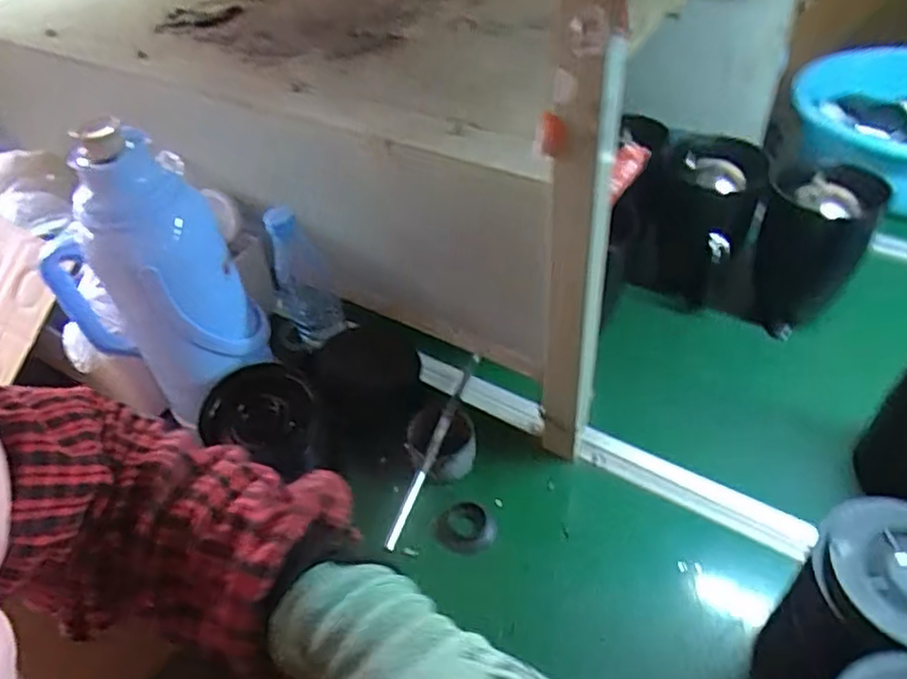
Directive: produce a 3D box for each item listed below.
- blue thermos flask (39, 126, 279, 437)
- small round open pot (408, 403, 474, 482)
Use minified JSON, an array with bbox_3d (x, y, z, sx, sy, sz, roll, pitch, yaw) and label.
[{"bbox_3d":[-0.297,-0.060,0.654,0.133,0.305,0.120,12,46,17],"label":"blue thermos flask"},{"bbox_3d":[-0.014,0.117,0.760,0.078,0.048,0.078,-3,43,3],"label":"small round open pot"}]

